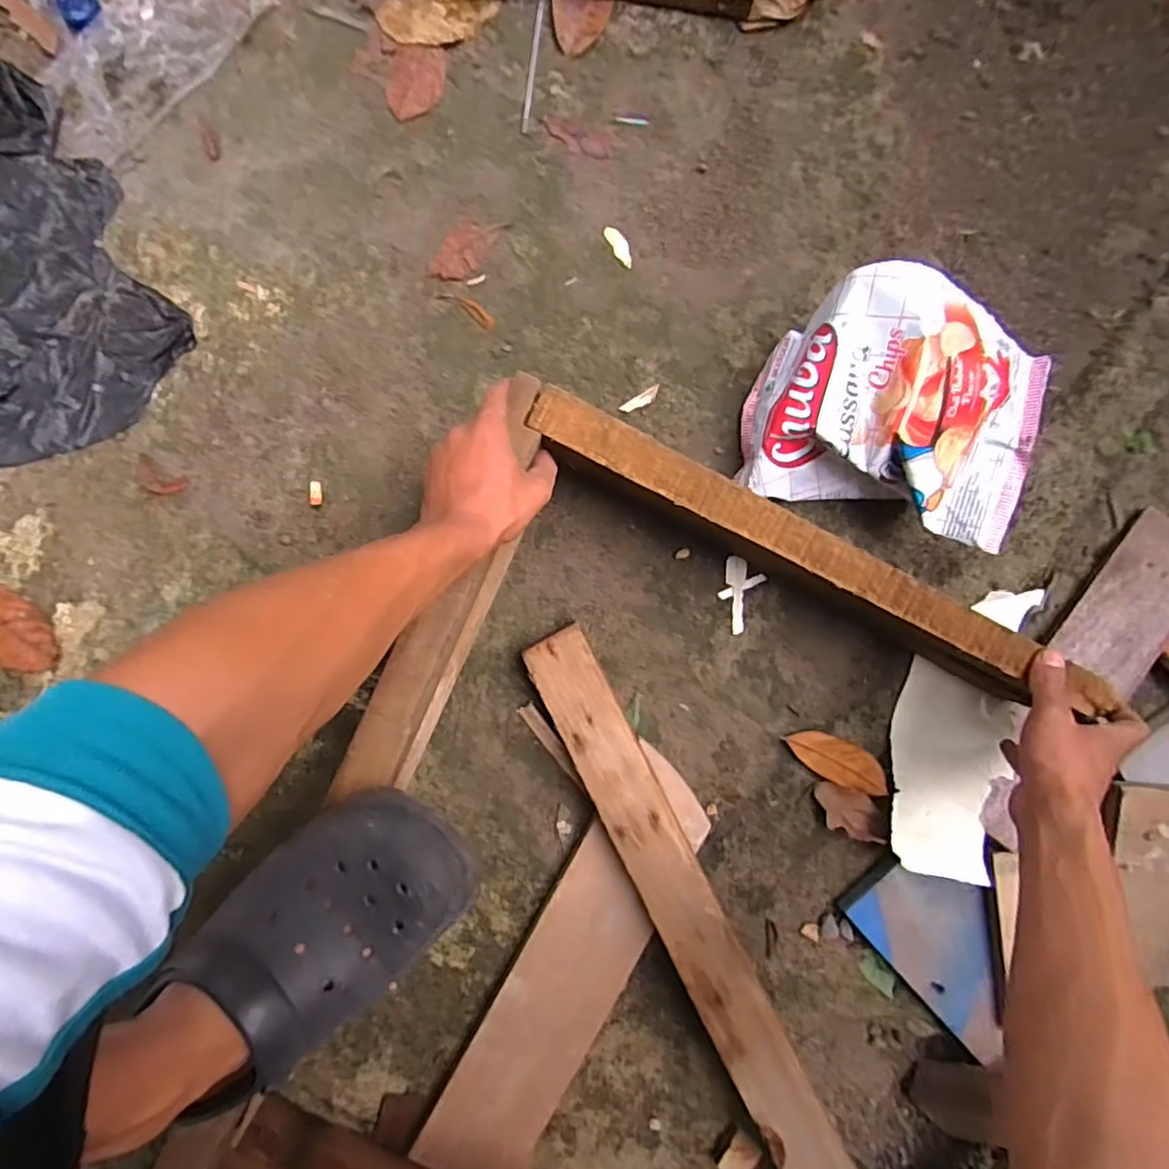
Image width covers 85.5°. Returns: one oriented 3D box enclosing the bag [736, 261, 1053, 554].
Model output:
[{"bbox_3d":[0.257,-0.145,0.544,0.199,0.125,0.173,15,91,-4],"label":"bag"}]

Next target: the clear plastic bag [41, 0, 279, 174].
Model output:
[{"bbox_3d":[-0.386,-0.474,0.552,0.224,0.017,0.097,-45,94,-1],"label":"clear plastic bag"}]

